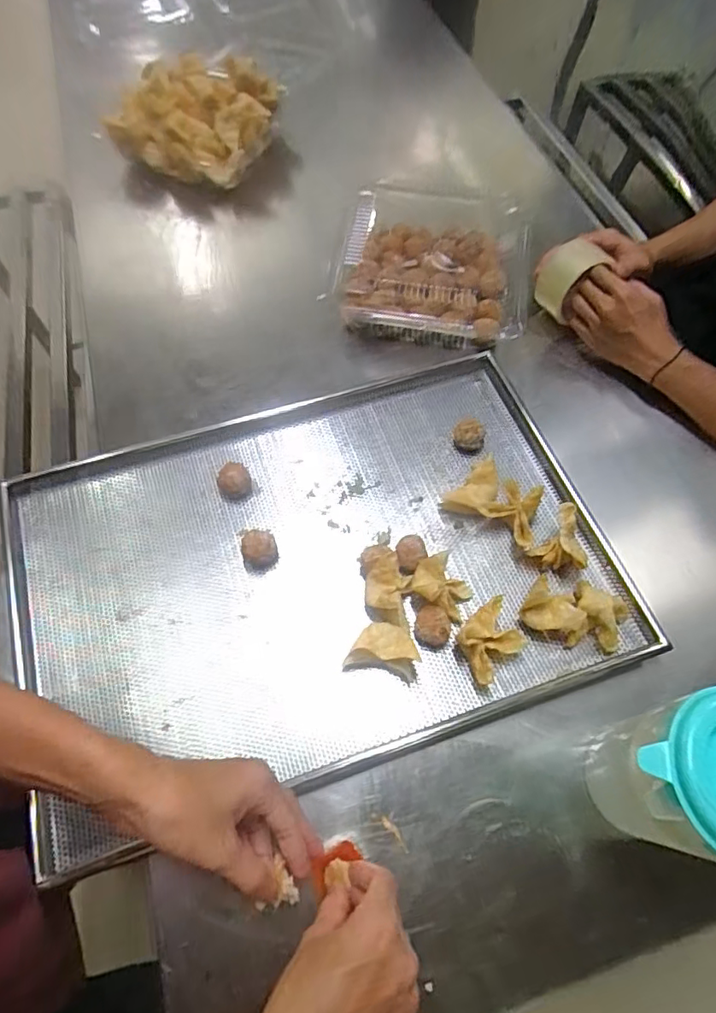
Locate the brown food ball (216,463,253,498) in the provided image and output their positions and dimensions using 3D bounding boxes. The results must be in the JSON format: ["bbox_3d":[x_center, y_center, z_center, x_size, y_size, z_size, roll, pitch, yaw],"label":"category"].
[{"bbox_3d":[-0.142,-0.033,0.634,0.036,0.022,0.042,-21,65,-11],"label":"brown food ball"}]

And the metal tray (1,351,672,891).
[{"bbox_3d":[-0.044,0.063,0.593,0.604,0.039,0.400,-17,65,-9],"label":"metal tray"}]

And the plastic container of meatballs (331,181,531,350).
[{"bbox_3d":[0.107,-0.332,0.767,0.243,0.078,0.248,9,64,4],"label":"plastic container of meatballs"}]

